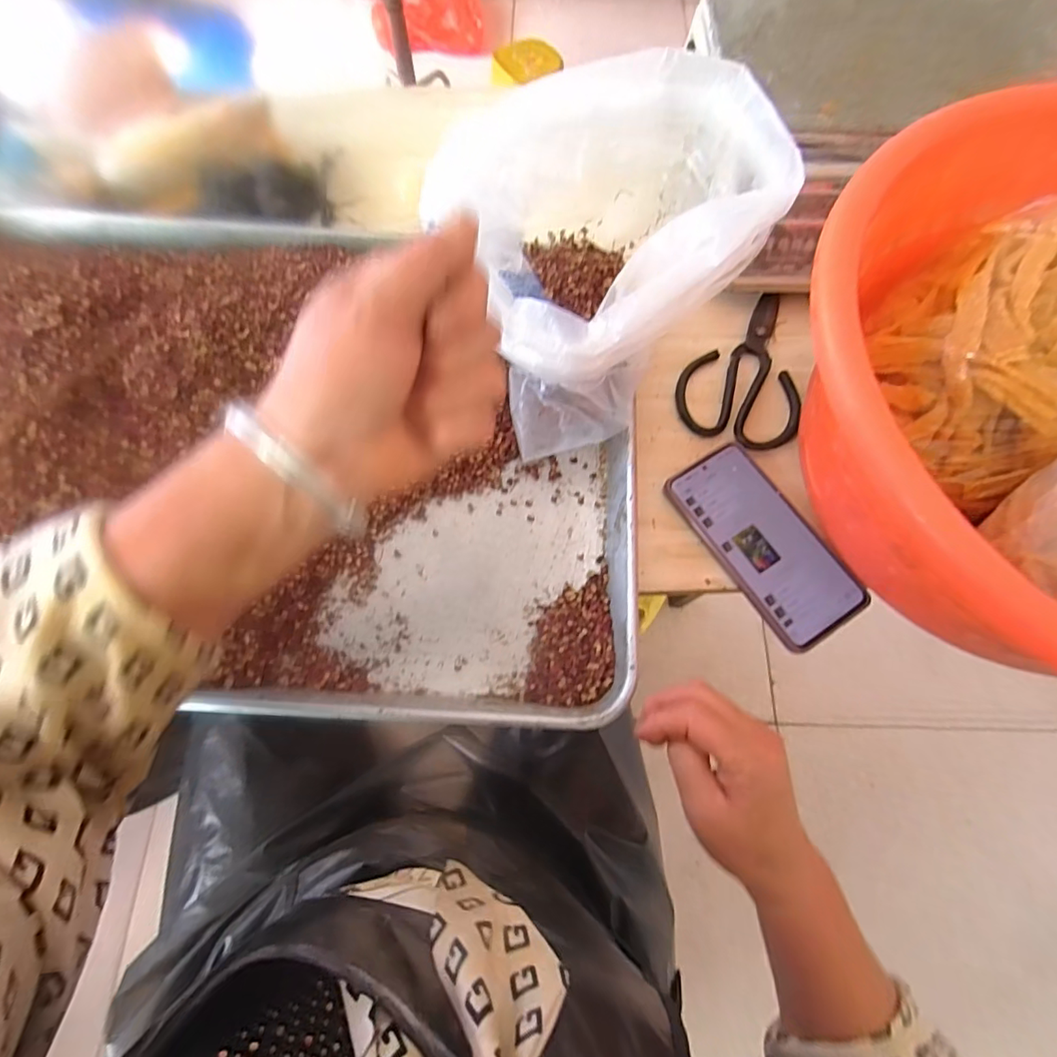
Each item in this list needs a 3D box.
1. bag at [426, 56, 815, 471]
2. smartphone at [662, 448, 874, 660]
[{"bbox_3d":[0.060,-0.200,0.385,0.169,0.139,0.263,41,76,15],"label":"bag"},{"bbox_3d":[0.182,0.010,0.402,0.078,0.008,0.160,-31,72,-9],"label":"smartphone"}]

